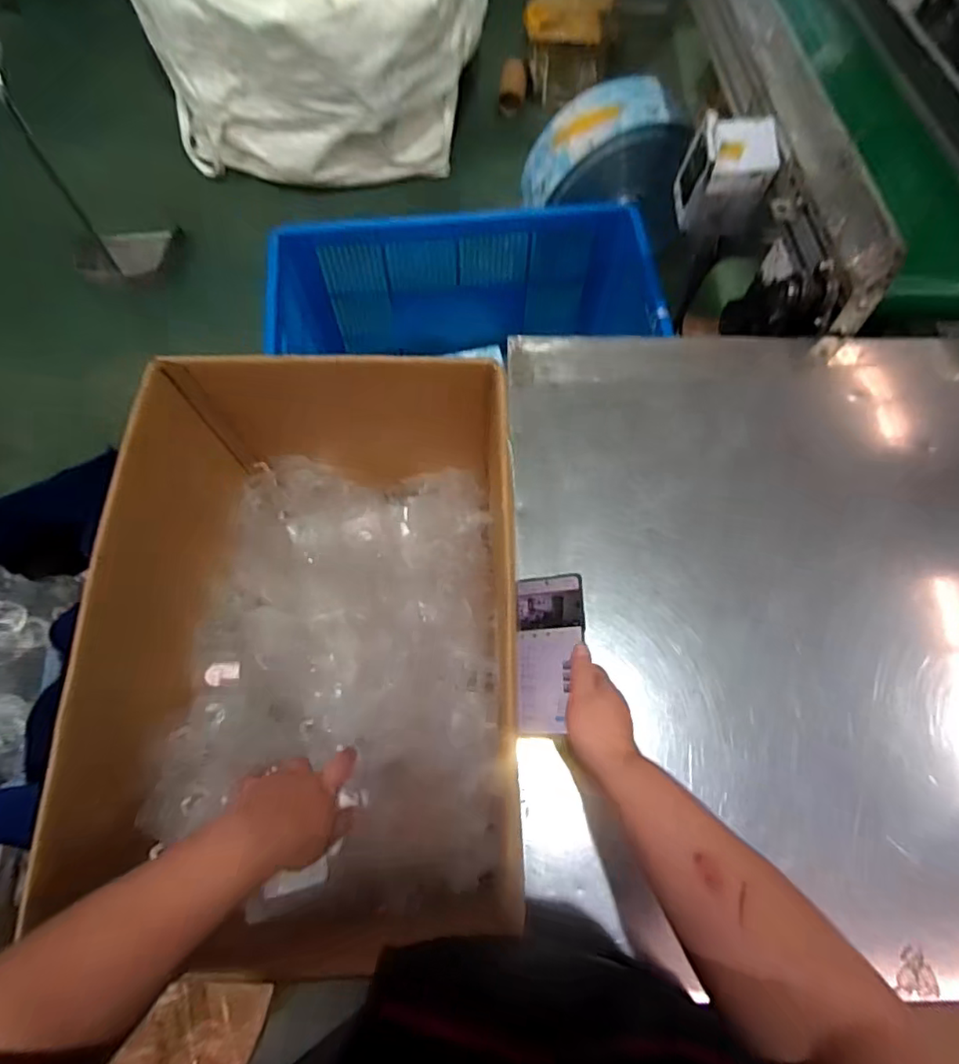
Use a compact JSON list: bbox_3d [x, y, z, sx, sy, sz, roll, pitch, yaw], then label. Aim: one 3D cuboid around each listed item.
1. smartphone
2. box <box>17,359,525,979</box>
[{"bbox_3d":[0.072,0.123,0.606,0.069,0.010,0.161,-8,68,28],"label":"smartphone"},{"bbox_3d":[-0.190,0.104,0.666,0.376,0.279,0.580,-2,70,-1],"label":"box"}]

